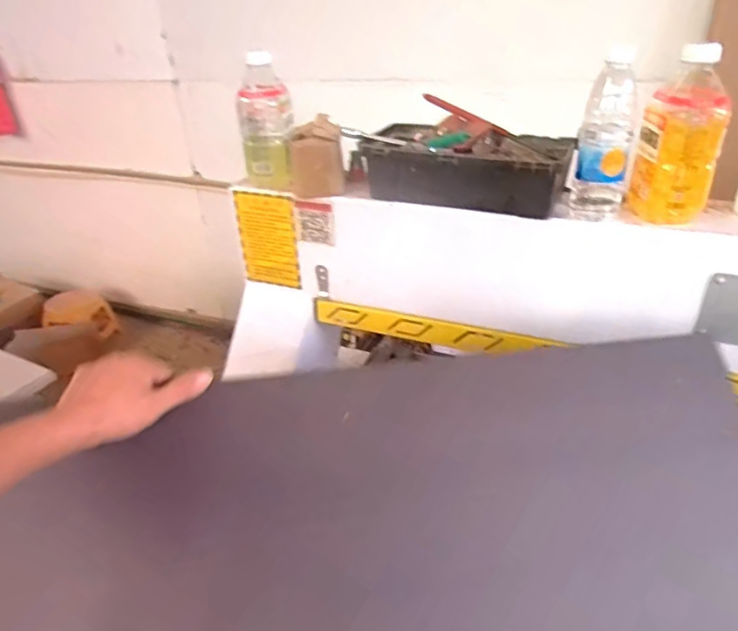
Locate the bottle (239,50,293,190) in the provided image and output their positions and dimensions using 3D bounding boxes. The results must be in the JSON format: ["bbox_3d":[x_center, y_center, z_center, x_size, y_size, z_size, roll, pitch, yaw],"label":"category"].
[{"bbox_3d":[-0.169,-0.315,0.893,0.087,0.196,0.064,-6,31,-5],"label":"bottle"}]

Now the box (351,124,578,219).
[{"bbox_3d":[0.123,-0.233,0.844,0.360,0.087,0.184,13,34,25],"label":"box"}]

